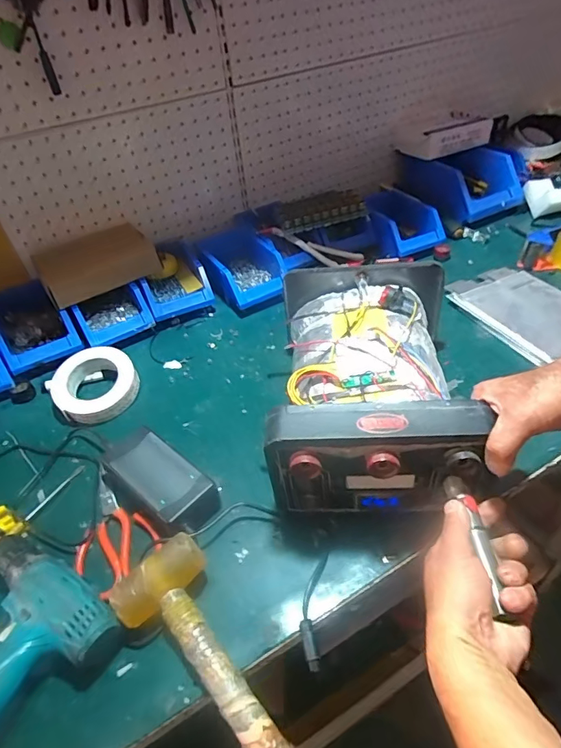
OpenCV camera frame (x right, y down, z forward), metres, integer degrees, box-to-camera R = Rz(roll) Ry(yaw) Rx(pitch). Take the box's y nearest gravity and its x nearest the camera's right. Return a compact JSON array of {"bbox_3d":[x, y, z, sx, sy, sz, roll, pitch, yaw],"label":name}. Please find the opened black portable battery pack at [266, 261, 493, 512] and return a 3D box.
[{"bbox_3d":[0.107,-0.005,0.570,0.207,0.131,0.328,0,46,8],"label":"opened black portable battery pack"}]

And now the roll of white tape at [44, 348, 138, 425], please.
[{"bbox_3d":[-0.278,0.017,0.681,0.120,0.033,0.113,2,59,-3],"label":"roll of white tape"}]

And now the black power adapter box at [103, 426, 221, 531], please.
[{"bbox_3d":[-0.149,0.130,0.561,0.158,0.041,0.073,28,54,32],"label":"black power adapter box"}]

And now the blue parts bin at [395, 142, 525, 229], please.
[{"bbox_3d":[0.411,-0.444,1.046,0.195,0.105,0.236,-19,45,-13],"label":"blue parts bin"}]

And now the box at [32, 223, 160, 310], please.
[{"bbox_3d":[-0.319,-0.198,0.789,0.192,0.057,0.129,-29,47,-22],"label":"box"}]

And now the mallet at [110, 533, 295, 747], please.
[{"bbox_3d":[-0.040,0.272,0.396,0.089,0.056,0.291,-35,50,-26],"label":"mallet"}]

